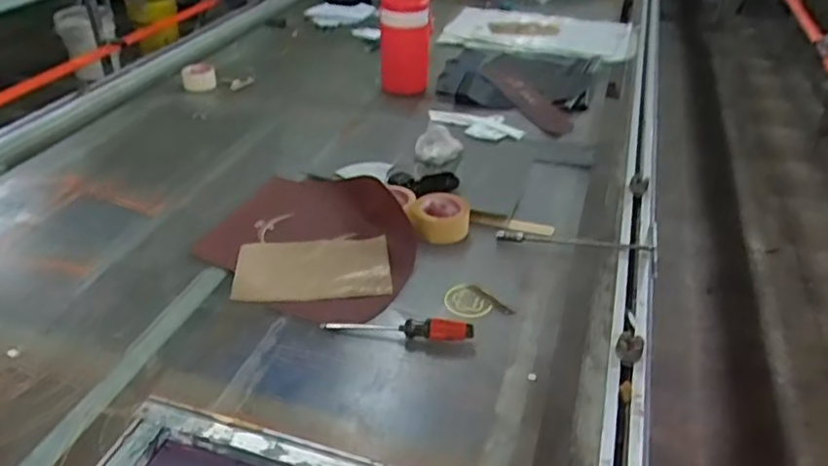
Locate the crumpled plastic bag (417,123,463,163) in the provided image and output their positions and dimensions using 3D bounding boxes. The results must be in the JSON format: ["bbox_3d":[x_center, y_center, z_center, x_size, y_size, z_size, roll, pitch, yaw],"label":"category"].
[{"bbox_3d":[0.051,-0.198,1.475,0.117,0.051,0.083,-22,43,-30],"label":"crumpled plastic bag"}]

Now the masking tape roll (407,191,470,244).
[{"bbox_3d":[0.049,-0.029,1.219,0.120,0.054,0.120,2,37,-1],"label":"masking tape roll"}]

